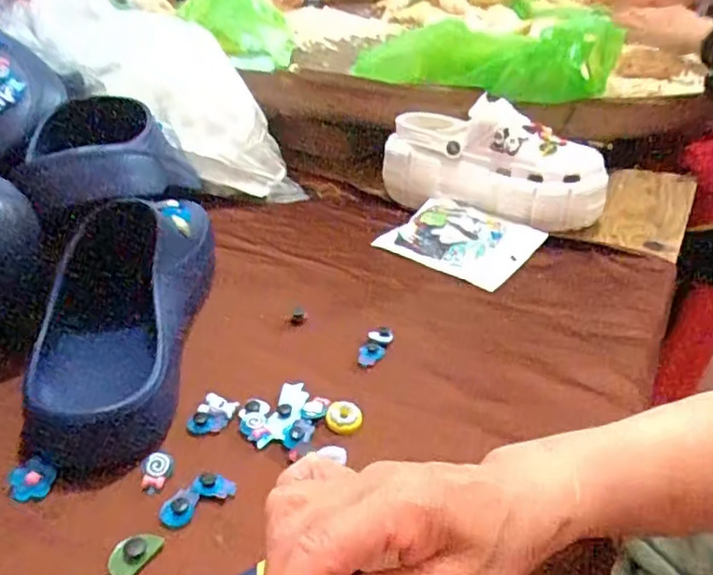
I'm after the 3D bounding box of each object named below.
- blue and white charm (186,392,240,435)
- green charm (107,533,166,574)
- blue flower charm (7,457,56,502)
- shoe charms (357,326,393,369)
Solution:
[{"bbox_3d":[-0.099,0.087,0.435,0.024,0.012,0.029,13,33,21],"label":"blue and white charm"},{"bbox_3d":[-0.120,0.143,0.343,0.018,0.007,0.031,14,33,22],"label":"green charm"},{"bbox_3d":[-0.195,0.117,0.384,0.026,0.010,0.026,4,45,-5],"label":"blue flower charm"},{"bbox_3d":[0.016,0.045,0.507,0.020,0.005,0.047,11,32,17],"label":"shoe charms"}]

